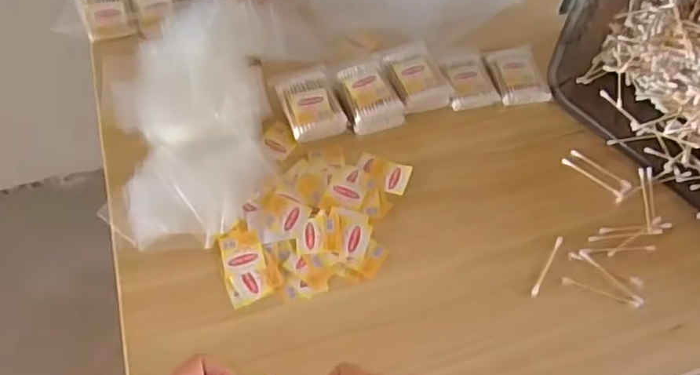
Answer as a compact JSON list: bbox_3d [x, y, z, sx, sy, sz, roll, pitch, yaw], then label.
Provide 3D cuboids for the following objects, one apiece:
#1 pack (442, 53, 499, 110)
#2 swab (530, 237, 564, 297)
[{"bbox_3d":[0.140,-0.128,0.709,0.057,0.026,0.081,-8,56,-9],"label":"pack"},{"bbox_3d":[0.192,0.075,0.577,0.007,0.004,0.074,28,58,16],"label":"swab"}]

